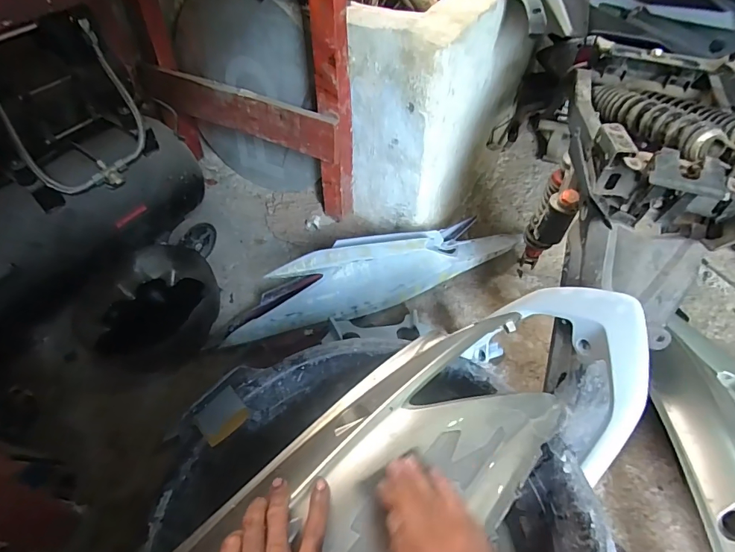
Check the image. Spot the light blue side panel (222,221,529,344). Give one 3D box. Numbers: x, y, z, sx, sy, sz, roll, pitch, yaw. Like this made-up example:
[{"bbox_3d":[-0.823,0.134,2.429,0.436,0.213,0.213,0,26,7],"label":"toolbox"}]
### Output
[{"bbox_3d":[0.029,-0.015,0.880,0.667,0.147,0.124,-18,52,-17],"label":"light blue side panel"}]

